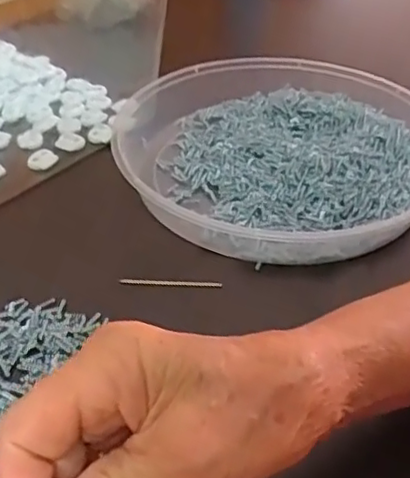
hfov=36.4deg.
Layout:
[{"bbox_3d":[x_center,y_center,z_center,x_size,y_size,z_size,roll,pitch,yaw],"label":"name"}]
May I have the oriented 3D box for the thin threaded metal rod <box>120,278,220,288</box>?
[{"bbox_3d":[-0.021,0.026,0.376,0.060,0.004,0.005,3,41,3],"label":"thin threaded metal rod"}]

